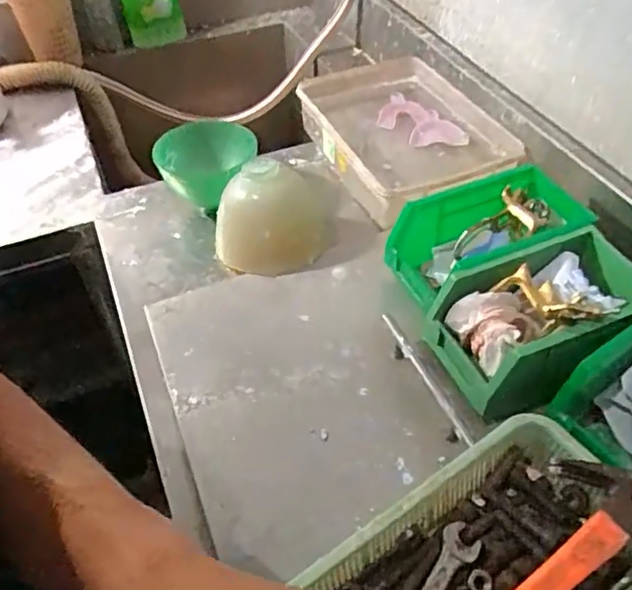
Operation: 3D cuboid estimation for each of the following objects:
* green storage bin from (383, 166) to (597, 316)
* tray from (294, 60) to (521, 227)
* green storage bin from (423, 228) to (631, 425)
[{"bbox_3d":[0.165,-0.048,0.591,0.175,0.080,0.099,-16,47,-12],"label":"green storage bin"},{"bbox_3d":[0.105,-0.202,0.790,0.186,0.073,0.280,-18,48,-14],"label":"tray"},{"bbox_3d":[0.189,0.018,0.521,0.169,0.082,0.124,-26,50,-20],"label":"green storage bin"}]

